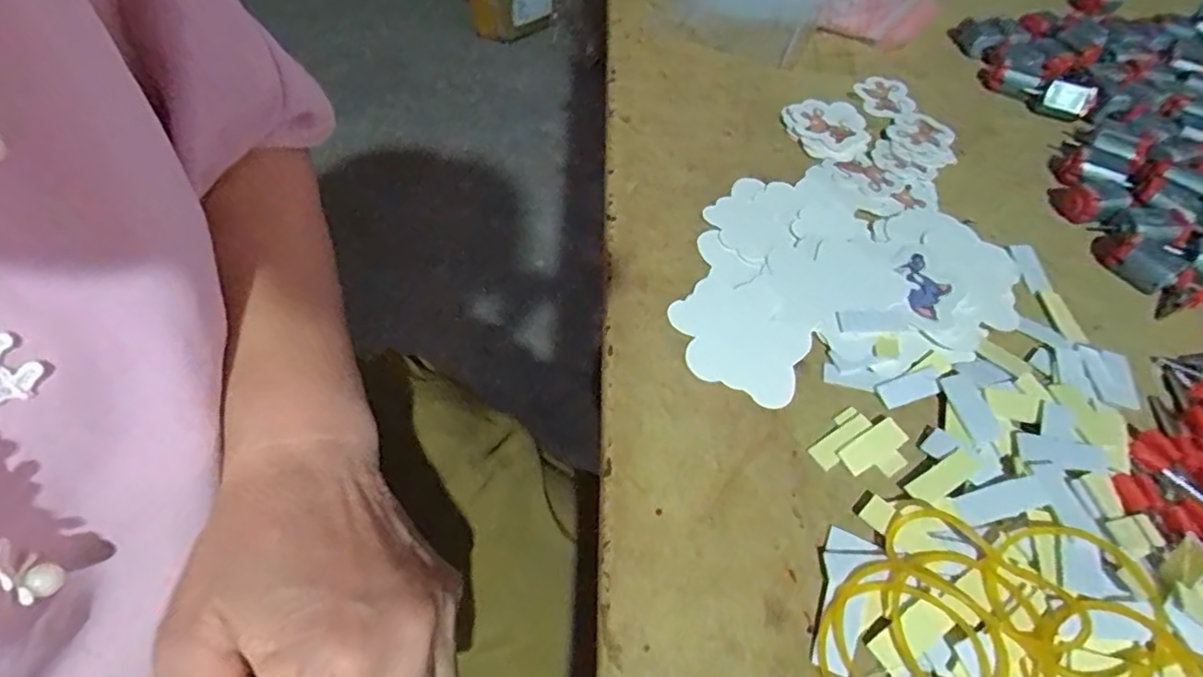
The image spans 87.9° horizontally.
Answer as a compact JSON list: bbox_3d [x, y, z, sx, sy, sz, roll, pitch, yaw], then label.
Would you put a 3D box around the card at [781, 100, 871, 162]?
[{"bbox_3d":[0.130,-0.119,0.351,0.049,0.006,0.049,-13,54,-10],"label":"card"}]

